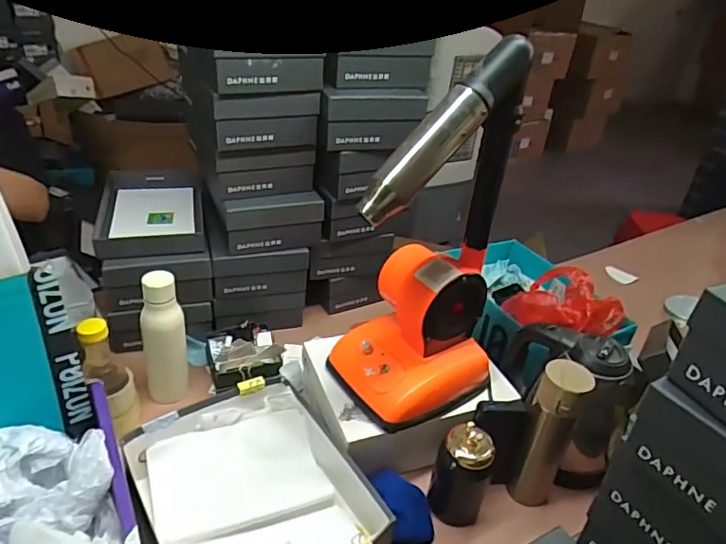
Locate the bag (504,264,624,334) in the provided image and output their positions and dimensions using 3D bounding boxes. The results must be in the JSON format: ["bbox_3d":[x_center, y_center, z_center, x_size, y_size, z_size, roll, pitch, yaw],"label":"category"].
[{"bbox_3d":[0.364,0.055,0.962,0.188,0.077,0.118,25,37,27],"label":"bag"}]

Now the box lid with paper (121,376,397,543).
[{"bbox_3d":[-0.142,0.304,0.730,0.263,0.097,0.337,-18,40,-32],"label":"box lid with paper"}]

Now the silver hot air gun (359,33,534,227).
[{"bbox_3d":[0.099,-0.163,0.626,0.272,0.048,0.045,-48,49,-3],"label":"silver hot air gun"}]

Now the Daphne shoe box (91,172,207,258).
[{"bbox_3d":[-0.418,-0.122,1.057,0.187,0.040,0.317,-5,34,-17],"label":"Daphne shoe box"}]

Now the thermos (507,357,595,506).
[{"bbox_3d":[0.265,0.230,0.768,0.066,0.241,0.074,20,35,20],"label":"thermos"}]

